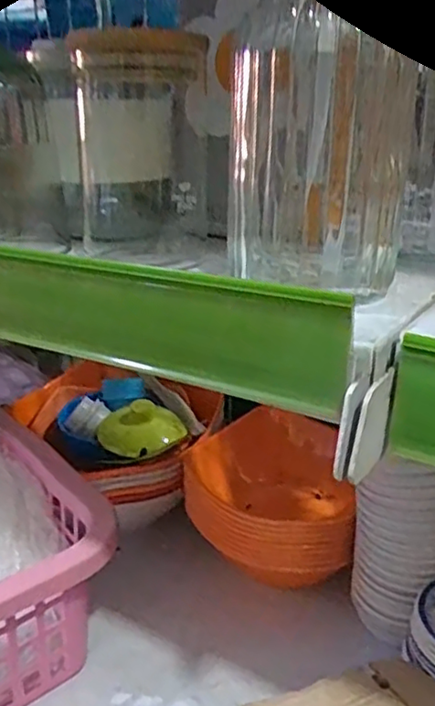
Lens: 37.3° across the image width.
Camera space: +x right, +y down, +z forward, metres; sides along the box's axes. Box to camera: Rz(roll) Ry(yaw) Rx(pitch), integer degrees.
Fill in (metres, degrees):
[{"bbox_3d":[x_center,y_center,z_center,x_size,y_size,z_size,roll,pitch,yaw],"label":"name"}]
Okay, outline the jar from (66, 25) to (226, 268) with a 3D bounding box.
[{"bbox_3d":[-0.032,-0.109,0.342,0.069,0.107,0.081,1,23,2],"label":"jar"}]

